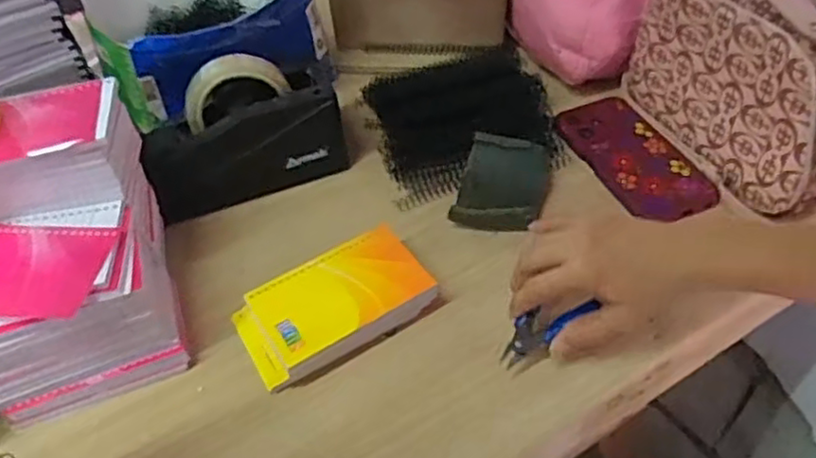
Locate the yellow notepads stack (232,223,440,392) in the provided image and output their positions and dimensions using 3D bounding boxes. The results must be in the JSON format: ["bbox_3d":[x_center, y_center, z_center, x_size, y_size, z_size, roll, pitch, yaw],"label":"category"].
[{"bbox_3d":[-0.054,0.064,0.541,0.146,0.039,0.094,-26,50,-17],"label":"yellow notepads stack"}]

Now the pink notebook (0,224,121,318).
[{"bbox_3d":[-0.270,0.027,0.466,0.127,0.005,0.079,1,48,6],"label":"pink notebook"}]

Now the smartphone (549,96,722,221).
[{"bbox_3d":[0.212,-0.072,0.649,0.083,0.010,0.165,-21,49,-13],"label":"smartphone"}]

